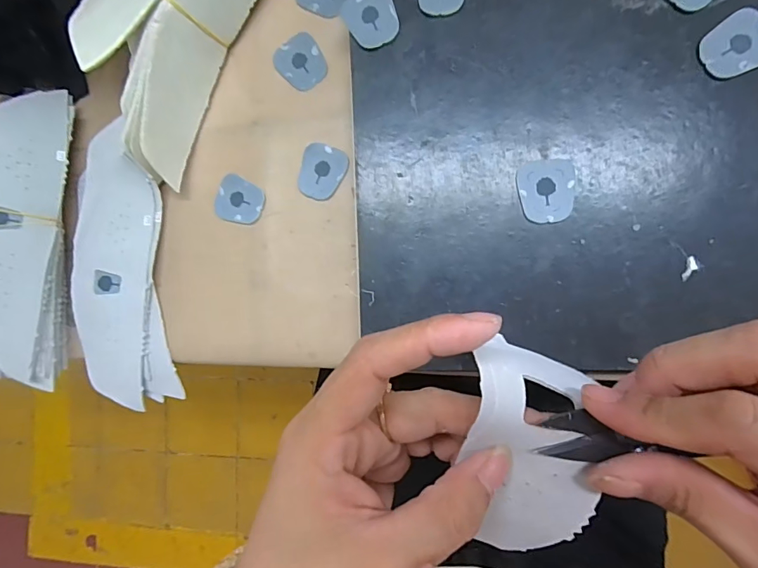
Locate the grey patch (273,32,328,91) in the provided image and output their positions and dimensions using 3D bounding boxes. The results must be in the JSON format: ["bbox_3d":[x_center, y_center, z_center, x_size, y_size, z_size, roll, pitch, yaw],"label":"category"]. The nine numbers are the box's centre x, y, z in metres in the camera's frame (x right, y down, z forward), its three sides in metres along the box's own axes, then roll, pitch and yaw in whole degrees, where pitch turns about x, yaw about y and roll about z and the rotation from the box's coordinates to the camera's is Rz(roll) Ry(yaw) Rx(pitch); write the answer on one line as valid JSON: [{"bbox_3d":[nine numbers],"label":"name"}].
[{"bbox_3d":[-0.057,-0.162,0.320,0.033,0.004,0.037,-39,84,7],"label":"grey patch"}]

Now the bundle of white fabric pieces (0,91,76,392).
[{"bbox_3d":[-0.270,-0.034,0.323,0.065,0.044,0.217,2,91,9],"label":"bundle of white fabric pieces"}]

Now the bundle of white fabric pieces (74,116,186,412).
[{"bbox_3d":[-0.196,-0.014,0.335,0.068,0.021,0.211,-4,89,9],"label":"bundle of white fabric pieces"}]

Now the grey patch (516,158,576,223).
[{"bbox_3d":[0.104,-0.058,0.273,0.033,0.004,0.038,-6,88,11],"label":"grey patch"}]

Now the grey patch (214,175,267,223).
[{"bbox_3d":[-0.103,-0.062,0.326,0.037,0.004,0.032,21,93,8],"label":"grey patch"}]

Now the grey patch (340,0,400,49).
[{"bbox_3d":[-0.006,-0.176,0.288,0.033,0.004,0.039,-20,87,8],"label":"grey patch"}]

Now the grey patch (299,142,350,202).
[{"bbox_3d":[-0.041,-0.081,0.317,0.032,0.004,0.038,18,92,9],"label":"grey patch"}]

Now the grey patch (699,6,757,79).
[{"bbox_3d":[0.209,-0.139,0.256,0.038,0.006,0.033,-30,85,8],"label":"grey patch"}]

